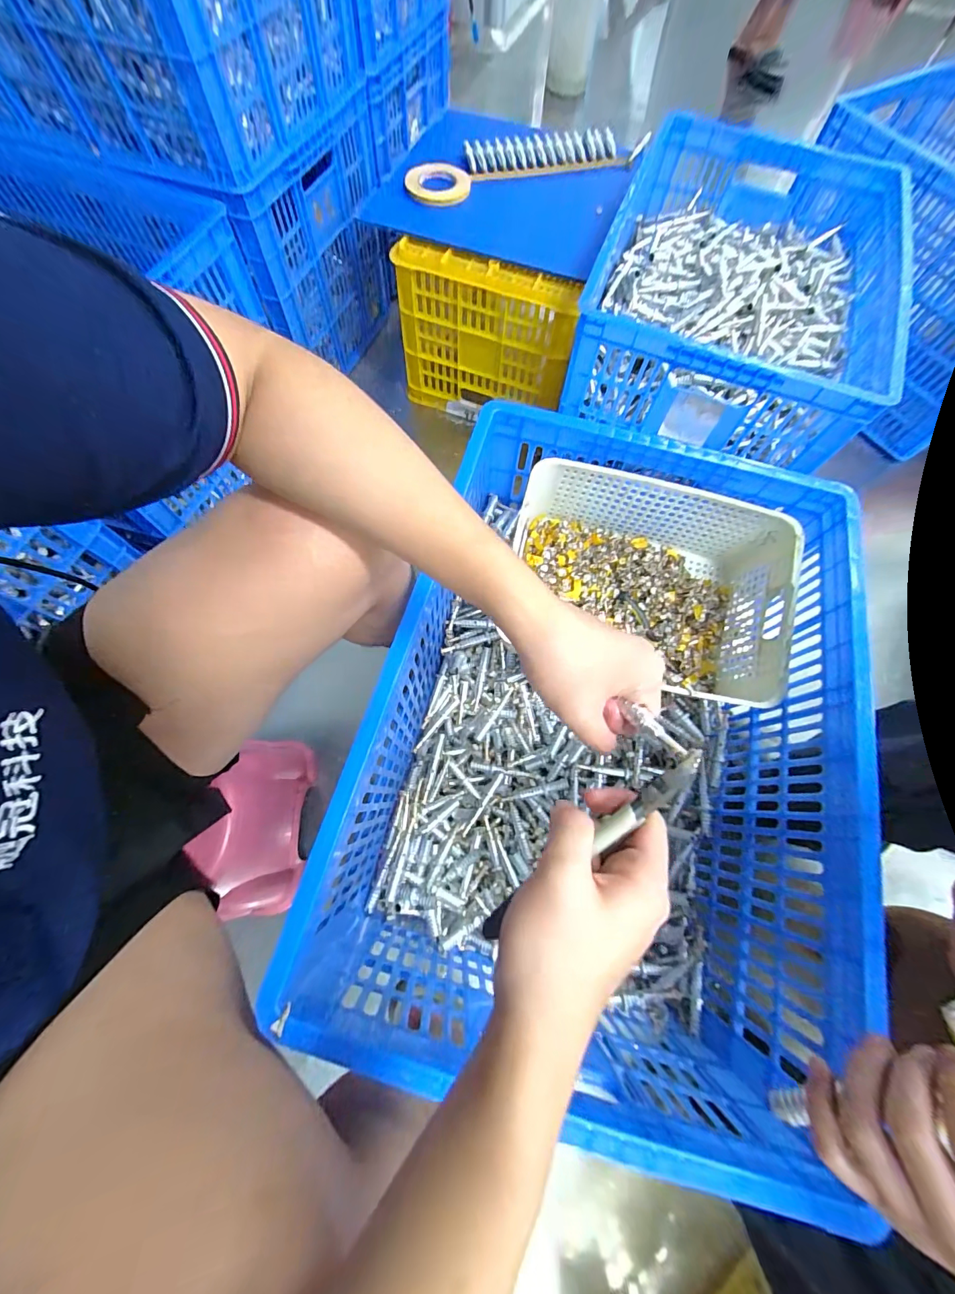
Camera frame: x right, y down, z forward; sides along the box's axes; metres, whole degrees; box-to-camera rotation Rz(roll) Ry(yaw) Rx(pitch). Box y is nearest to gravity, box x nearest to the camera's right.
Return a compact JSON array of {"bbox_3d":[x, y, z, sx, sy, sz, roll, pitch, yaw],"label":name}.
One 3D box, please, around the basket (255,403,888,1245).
[{"bbox_3d":[0.135,0.100,0.548,0.461,0.332,0.651,15,70,3],"label":"basket"}]

